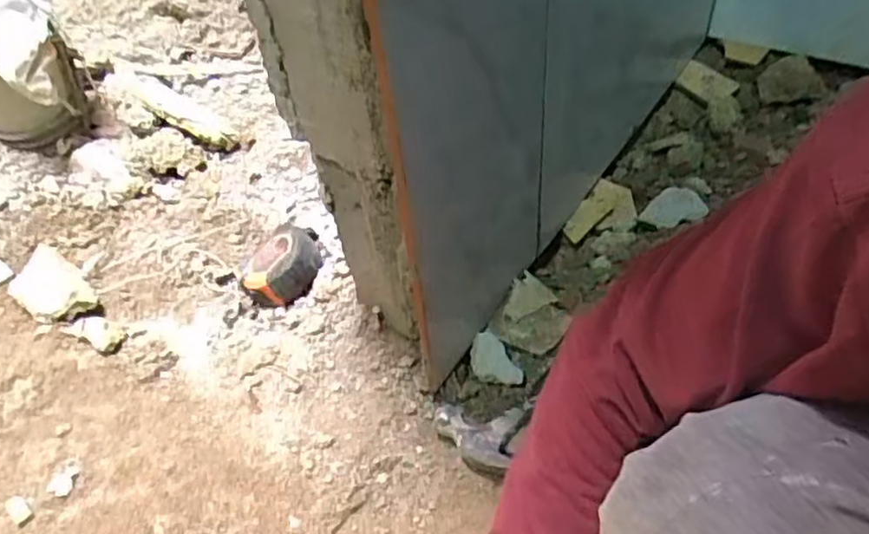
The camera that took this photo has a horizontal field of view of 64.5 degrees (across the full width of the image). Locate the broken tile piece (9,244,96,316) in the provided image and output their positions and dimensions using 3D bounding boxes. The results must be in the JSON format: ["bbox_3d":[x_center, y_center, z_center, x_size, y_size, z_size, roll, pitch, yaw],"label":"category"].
[{"bbox_3d":[-0.422,0.020,0.758,0.149,0.012,0.066,23,59,38],"label":"broken tile piece"}]

